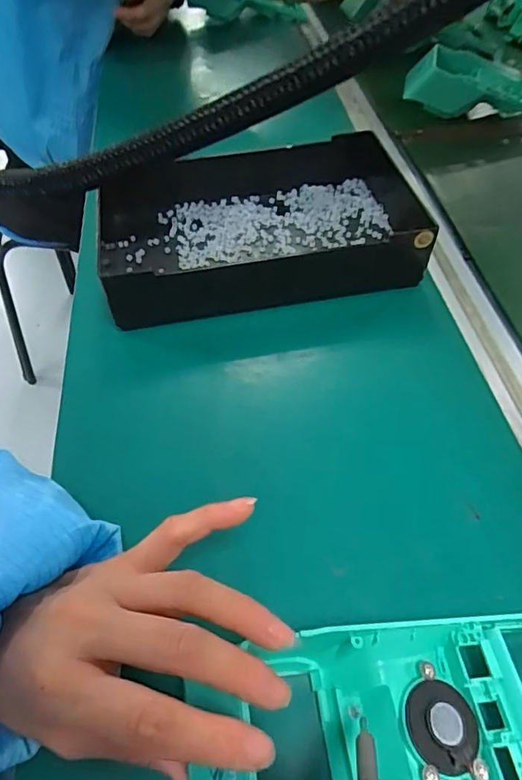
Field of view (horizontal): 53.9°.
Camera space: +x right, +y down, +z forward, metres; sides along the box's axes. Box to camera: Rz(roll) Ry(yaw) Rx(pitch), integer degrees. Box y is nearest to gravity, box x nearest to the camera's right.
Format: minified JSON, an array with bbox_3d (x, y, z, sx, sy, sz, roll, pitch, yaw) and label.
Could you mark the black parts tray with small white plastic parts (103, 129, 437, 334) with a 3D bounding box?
[{"bbox_3d":[0.001,-0.145,0.447,0.275,0.053,0.181,-10,54,-7],"label":"black parts tray with small white plastic parts"}]

